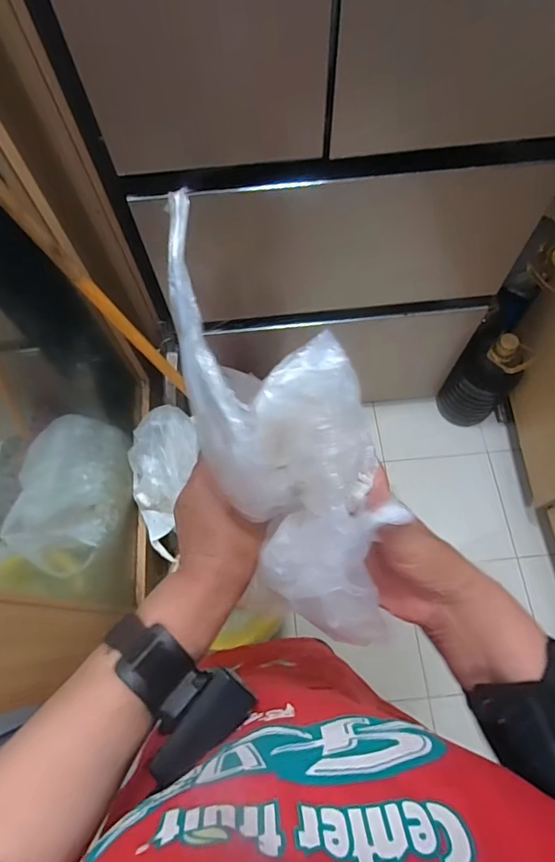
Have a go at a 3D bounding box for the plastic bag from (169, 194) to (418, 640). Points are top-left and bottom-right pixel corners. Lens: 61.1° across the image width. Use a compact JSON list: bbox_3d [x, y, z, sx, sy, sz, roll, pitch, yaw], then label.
[{"bbox_3d":[0.002,-0.010,0.305,0.103,0.073,0.284,-24,92,-8],"label":"plastic bag"}]

